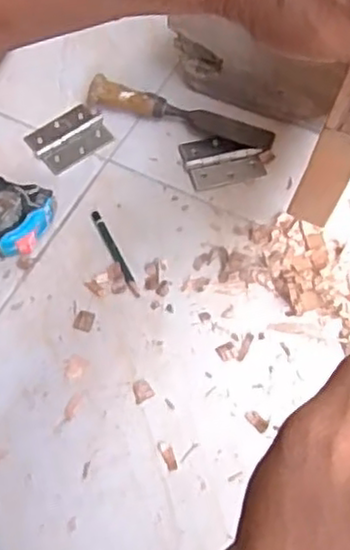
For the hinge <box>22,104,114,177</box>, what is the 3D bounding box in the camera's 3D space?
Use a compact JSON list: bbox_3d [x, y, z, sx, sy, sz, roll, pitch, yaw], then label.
[{"bbox_3d":[-0.108,-0.139,0.712,0.077,0.005,0.062,-30,66,-16],"label":"hinge"}]

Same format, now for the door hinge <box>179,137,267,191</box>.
[{"bbox_3d":[0.048,-0.114,0.690,0.077,0.005,0.057,-11,62,-6],"label":"door hinge"}]

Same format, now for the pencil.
[{"bbox_3d":[-0.056,-0.020,0.648,0.009,0.006,0.096,-24,64,-13],"label":"pencil"}]

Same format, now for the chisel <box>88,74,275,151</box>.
[{"bbox_3d":[0.007,-0.169,0.716,0.192,0.030,0.031,15,63,7],"label":"chisel"}]

